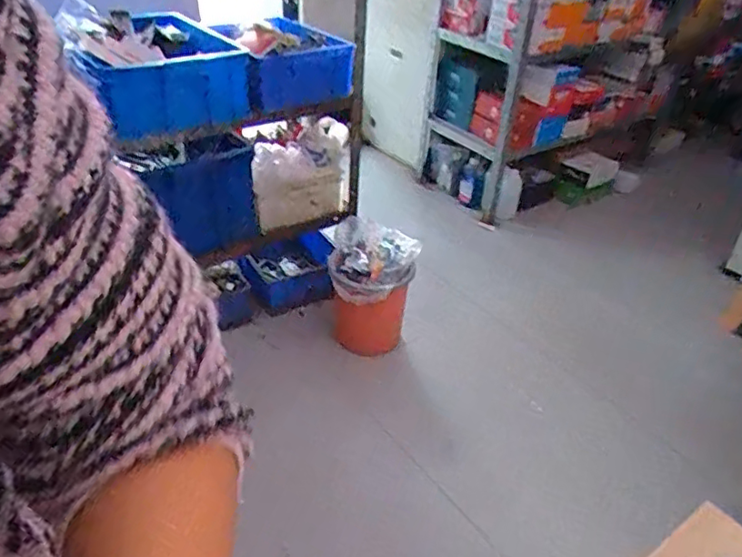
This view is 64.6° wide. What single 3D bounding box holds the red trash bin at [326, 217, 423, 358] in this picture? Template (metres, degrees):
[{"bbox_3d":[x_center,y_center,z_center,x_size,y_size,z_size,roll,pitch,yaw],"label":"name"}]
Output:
[{"bbox_3d":[0.002,0.042,1.827,0.253,0.362,0.294,2,35,-1],"label":"red trash bin"}]

